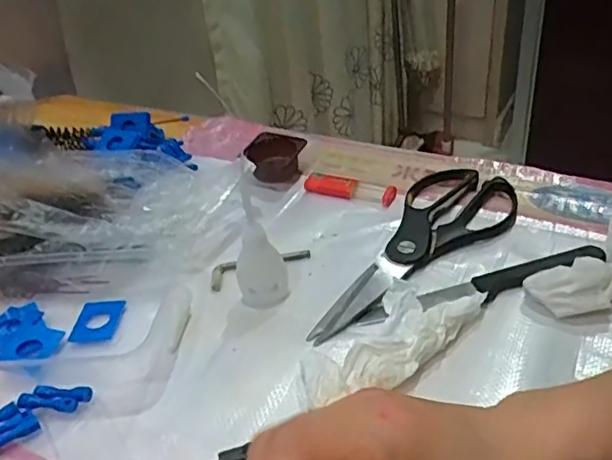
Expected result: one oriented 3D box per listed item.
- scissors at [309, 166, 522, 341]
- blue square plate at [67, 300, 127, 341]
[{"bbox_3d":[0.095,0.015,0.441,0.089,0.012,0.217,14,42,26],"label":"scissors"},{"bbox_3d":[-0.152,0.066,0.426,0.031,0.004,0.037,2,44,2],"label":"blue square plate"}]

